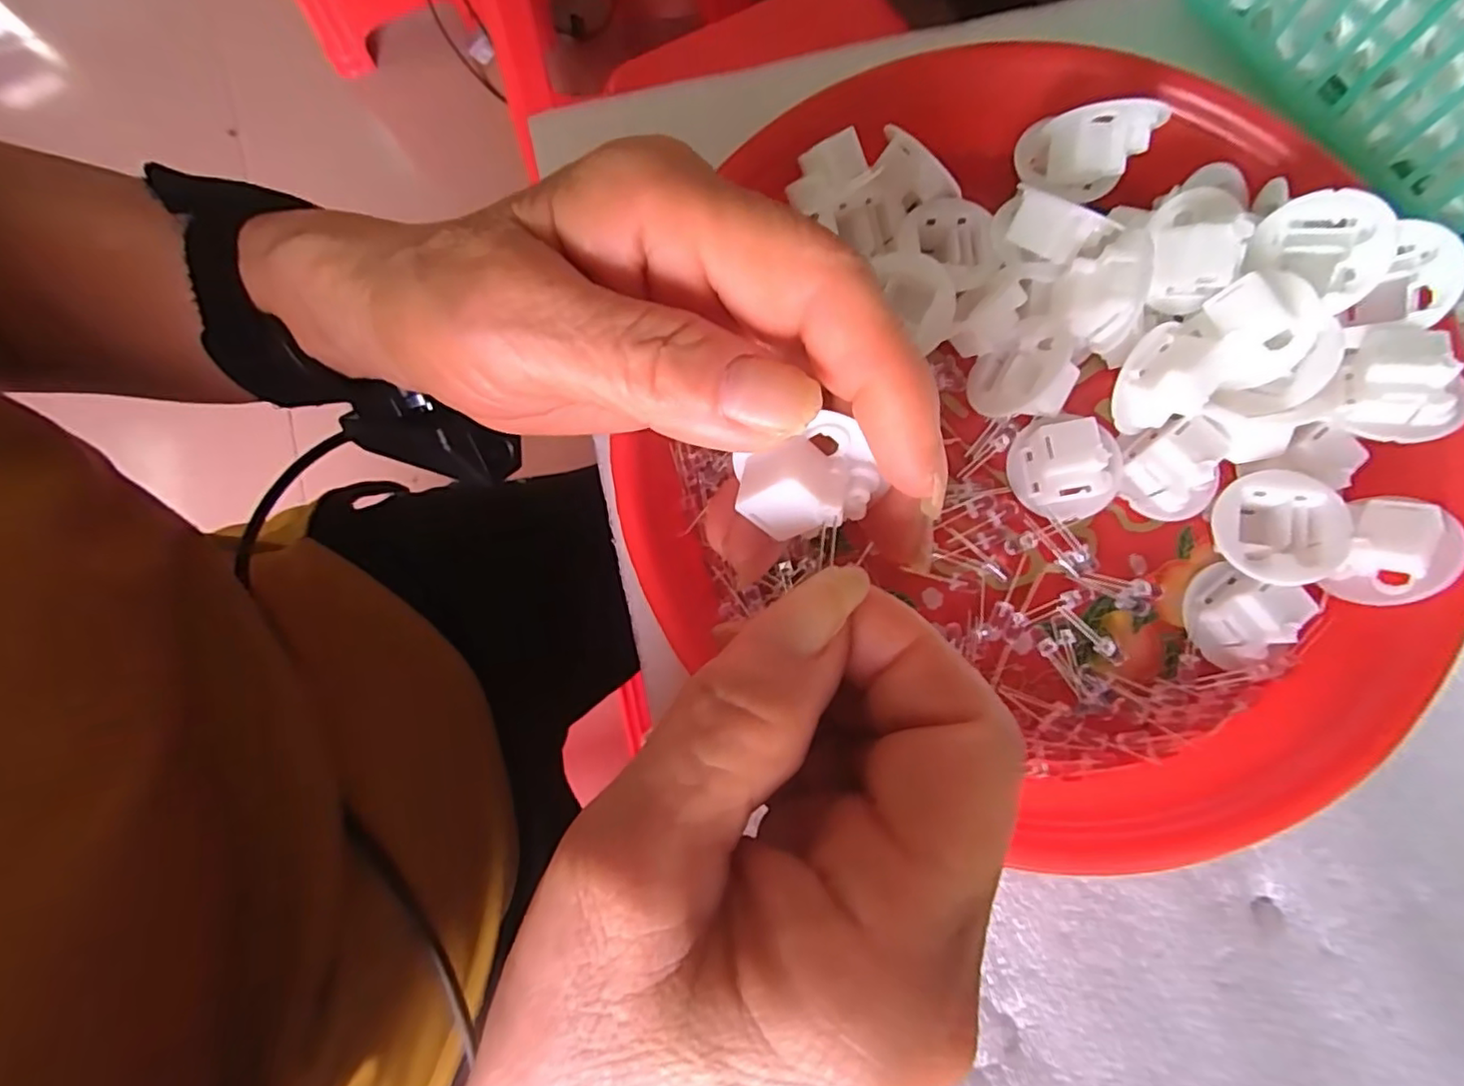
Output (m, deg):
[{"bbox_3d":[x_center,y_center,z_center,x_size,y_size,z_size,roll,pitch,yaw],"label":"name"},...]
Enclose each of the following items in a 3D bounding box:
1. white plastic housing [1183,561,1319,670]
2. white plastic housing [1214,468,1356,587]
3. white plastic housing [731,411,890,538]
[{"bbox_3d":[0.147,0.021,0.184,0.023,0.016,0.026,37,82,7],"label":"white plastic housing"},{"bbox_3d":[0.159,-0.003,0.187,0.031,0.017,0.032,-9,72,14],"label":"white plastic housing"},{"bbox_3d":[0.015,-0.012,0.126,0.028,0.014,0.018,-20,80,-3],"label":"white plastic housing"}]

